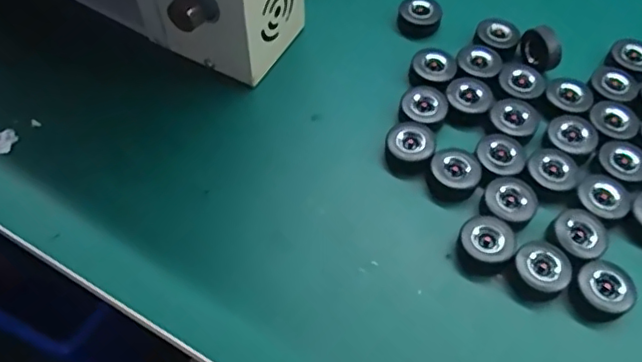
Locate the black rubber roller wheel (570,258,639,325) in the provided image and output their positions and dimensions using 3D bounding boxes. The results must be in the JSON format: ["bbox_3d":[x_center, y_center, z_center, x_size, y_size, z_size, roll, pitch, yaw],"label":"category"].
[{"bbox_3d":[0.188,0.073,0.380,0.036,0.021,0.035,0,58,0],"label":"black rubber roller wheel"}]

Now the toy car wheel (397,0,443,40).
[{"bbox_3d":[0.089,-0.149,0.511,0.039,0.018,0.032,8,58,6],"label":"toy car wheel"}]

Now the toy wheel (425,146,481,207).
[{"bbox_3d":[0.099,-0.004,0.427,0.036,0.019,0.040,26,62,16],"label":"toy wheel"}]

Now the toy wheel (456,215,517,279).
[{"bbox_3d":[0.114,0.045,0.395,0.036,0.019,0.038,0,58,0],"label":"toy wheel"}]

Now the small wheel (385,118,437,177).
[{"bbox_3d":[0.068,-0.026,0.441,0.036,0.019,0.042,15,59,10],"label":"small wheel"}]

